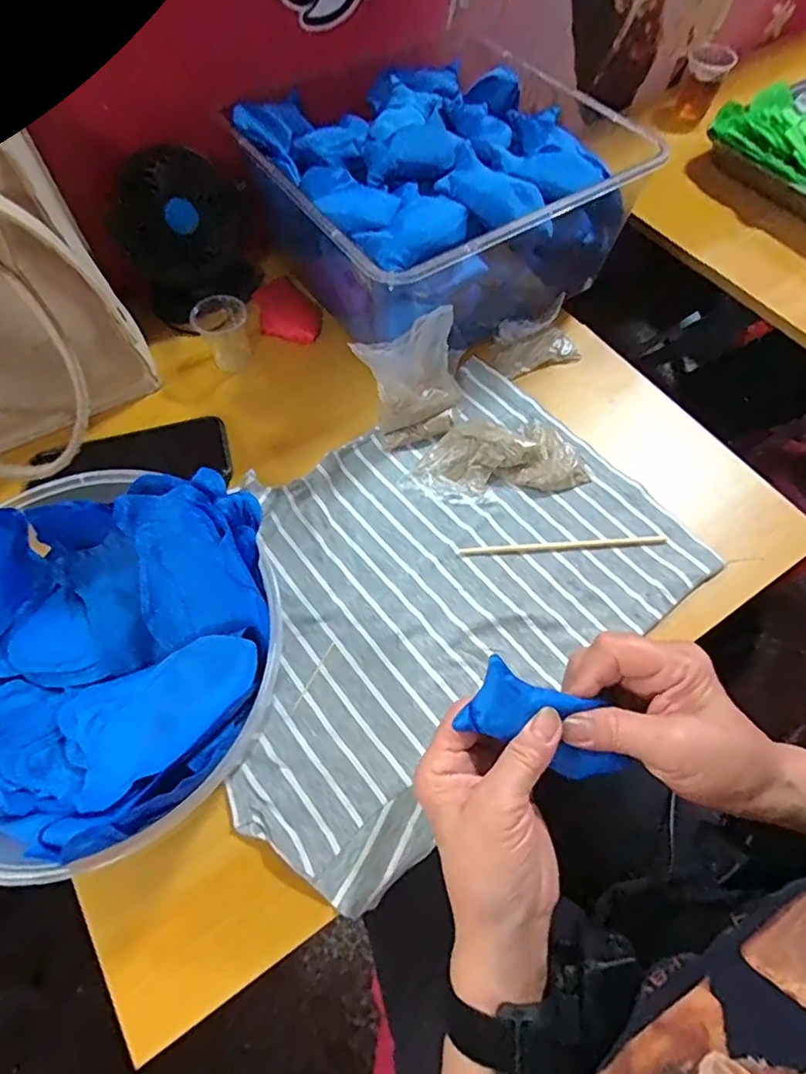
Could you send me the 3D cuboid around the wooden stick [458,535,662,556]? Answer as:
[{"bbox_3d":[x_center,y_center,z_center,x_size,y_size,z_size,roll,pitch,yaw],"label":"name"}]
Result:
[{"bbox_3d":[0.128,0.007,0.452,0.163,0.004,0.008,-5,64,0],"label":"wooden stick"}]

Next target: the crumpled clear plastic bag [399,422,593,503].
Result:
[{"bbox_3d":[0.078,-0.067,0.477,0.148,0.026,0.067,-2,64,1],"label":"crumpled clear plastic bag"}]

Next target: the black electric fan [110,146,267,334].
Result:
[{"bbox_3d":[-0.207,-0.286,0.535,0.110,0.137,0.060,-21,45,-6],"label":"black electric fan"}]

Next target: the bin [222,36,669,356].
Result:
[{"bbox_3d":[0.023,-0.332,0.552,0.305,0.139,0.330,-28,63,-15],"label":"bin"}]

